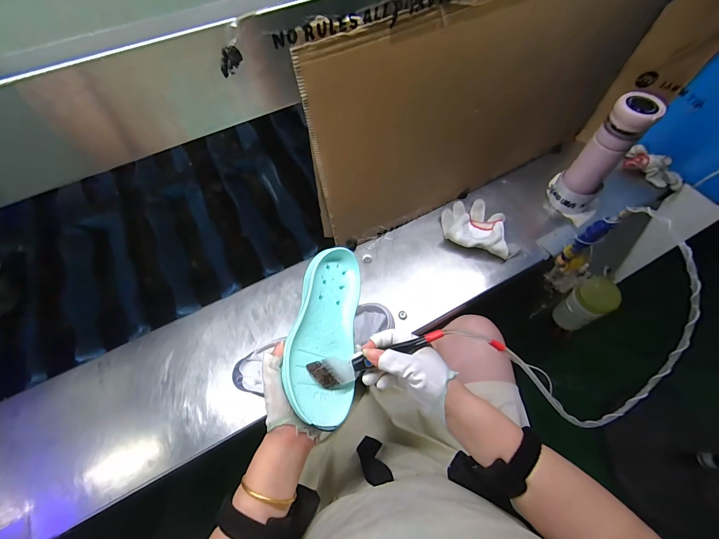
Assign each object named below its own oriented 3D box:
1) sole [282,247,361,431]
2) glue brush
[{"bbox_3d":[-0.042,0.076,0.398,0.087,0.035,0.215,16,62,-19],"label":"sole"},{"bbox_3d":[0.022,0.106,0.374,0.162,0.018,0.032,-17,66,-3],"label":"glue brush"}]

